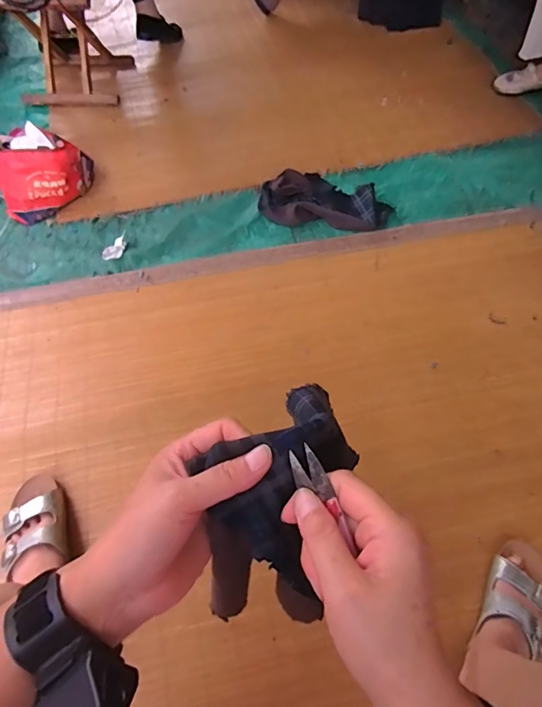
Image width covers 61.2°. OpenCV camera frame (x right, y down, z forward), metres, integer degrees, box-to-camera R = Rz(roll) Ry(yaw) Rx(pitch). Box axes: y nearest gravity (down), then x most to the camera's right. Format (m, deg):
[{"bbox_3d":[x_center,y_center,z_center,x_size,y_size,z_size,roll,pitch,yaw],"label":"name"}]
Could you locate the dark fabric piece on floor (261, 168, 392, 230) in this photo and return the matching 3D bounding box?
[{"bbox_3d":[0.151,-0.435,1.260,0.362,0.055,0.200,4,60,4],"label":"dark fabric piece on floor"}]

